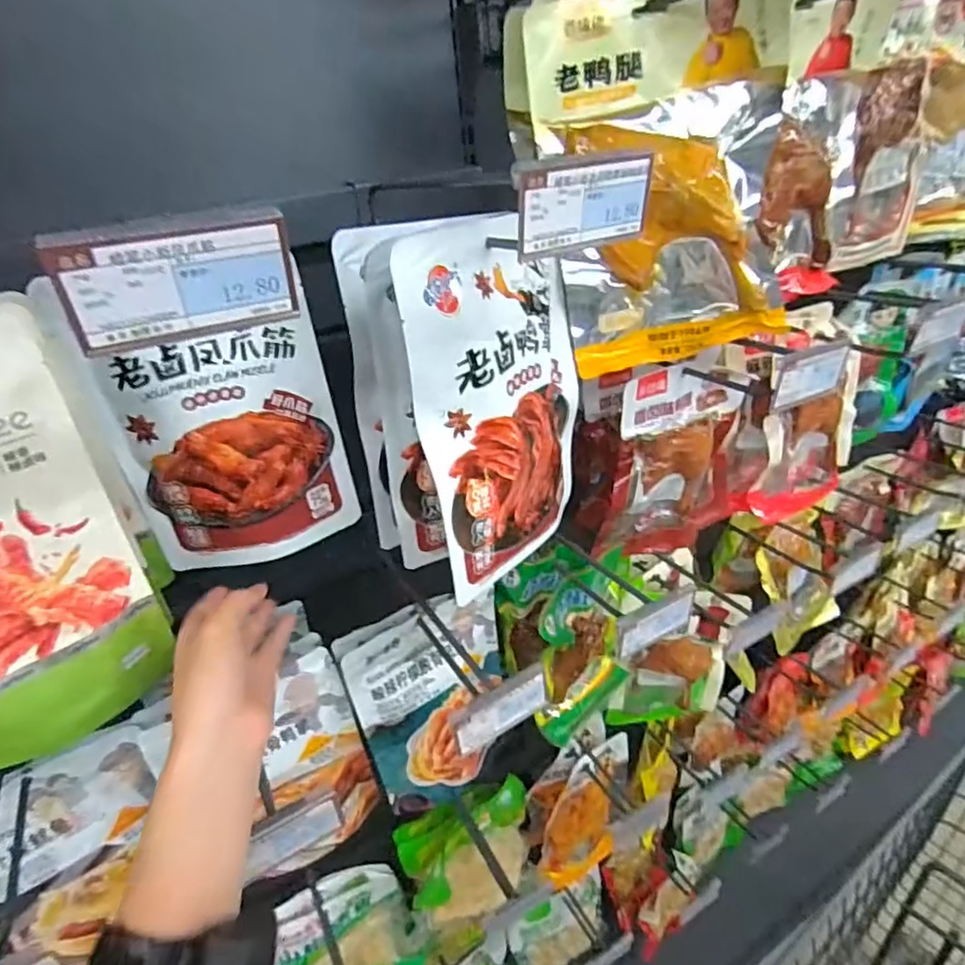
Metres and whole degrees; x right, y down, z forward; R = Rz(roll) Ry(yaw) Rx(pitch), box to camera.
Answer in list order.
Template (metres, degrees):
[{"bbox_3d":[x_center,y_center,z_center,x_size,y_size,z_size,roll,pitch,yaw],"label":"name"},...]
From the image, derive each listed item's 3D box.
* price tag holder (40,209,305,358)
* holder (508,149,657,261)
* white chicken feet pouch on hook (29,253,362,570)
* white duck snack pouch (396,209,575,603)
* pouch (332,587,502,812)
[{"bbox_3d":[-0.110,-0.074,0.222,0.079,0.039,0.008,-21,34,-23],"label":"price tag holder"},{"bbox_3d":[0.050,-0.137,0.294,0.077,0.042,0.007,-20,34,-22],"label":"holder"},{"bbox_3d":[-0.189,-0.034,0.448,0.152,0.204,0.024,-15,32,-15],"label":"white chicken feet pouch on hook"},{"bbox_3d":[0.016,-0.058,0.430,0.046,0.235,0.174,10,35,25],"label":"white duck snack pouch"},{"bbox_3d":[-0.043,0.227,0.604,0.158,0.235,0.046,-19,33,-21],"label":"pouch"}]

